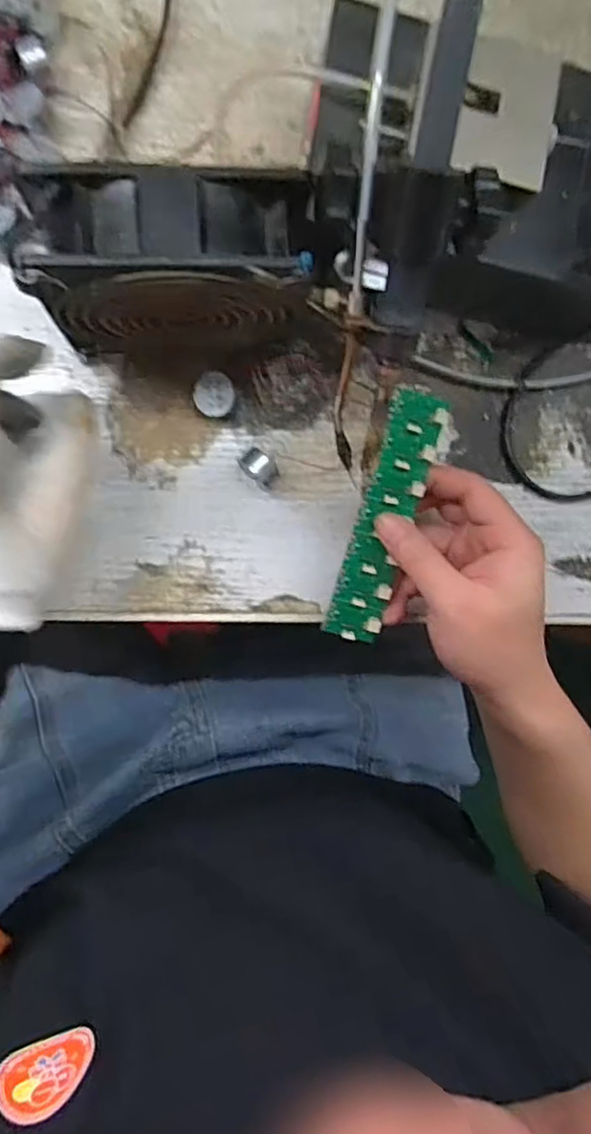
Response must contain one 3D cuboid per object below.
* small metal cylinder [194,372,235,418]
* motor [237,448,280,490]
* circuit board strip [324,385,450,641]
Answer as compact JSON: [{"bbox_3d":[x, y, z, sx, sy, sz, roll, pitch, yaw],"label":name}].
[{"bbox_3d":[-0.047,-0.097,0.371,0.021,0.019,0.026,-4,92,-9],"label":"small metal cylinder"},{"bbox_3d":[-0.021,-0.056,0.373,0.023,0.027,0.015,45,84,-8],"label":"motor"},{"bbox_3d":[0.049,-0.025,0.353,0.029,0.008,0.138,14,101,-10],"label":"circuit board strip"}]

